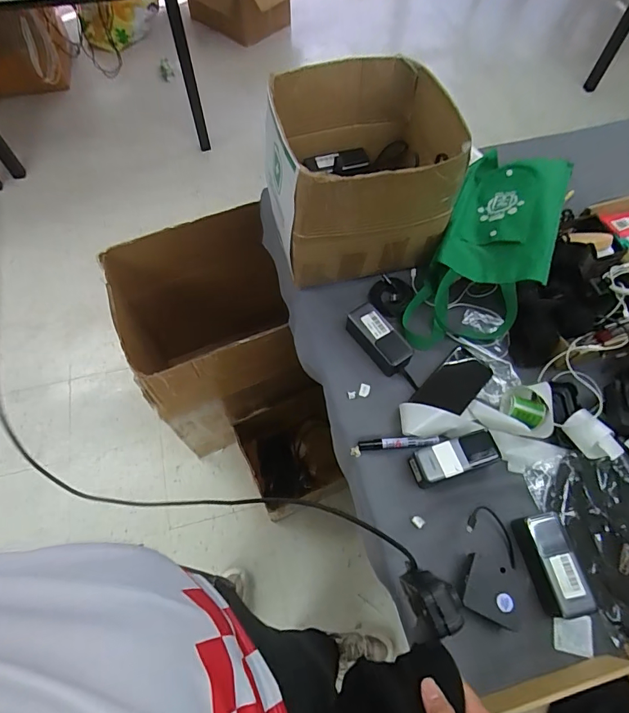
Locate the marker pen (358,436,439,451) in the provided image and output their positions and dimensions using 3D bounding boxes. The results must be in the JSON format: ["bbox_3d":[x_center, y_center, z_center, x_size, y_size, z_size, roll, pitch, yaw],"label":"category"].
[{"bbox_3d":[0.137,0.142,0.685,0.129,0.018,0.016,-3,63,-3],"label":"marker pen"}]

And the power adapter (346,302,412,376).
[{"bbox_3d":[0.116,-0.031,0.753,0.056,0.051,0.129,-34,68,-17],"label":"power adapter"}]

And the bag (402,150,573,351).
[{"bbox_3d":[0.329,-0.207,0.791,0.189,0.147,0.434,24,65,11],"label":"bag"}]

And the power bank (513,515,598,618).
[{"bbox_3d":[0.340,0.293,0.594,0.061,0.044,0.130,-9,63,-6],"label":"power bank"}]

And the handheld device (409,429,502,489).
[{"bbox_3d":[0.221,0.158,0.651,0.135,0.051,0.052,-14,64,-8],"label":"handheld device"}]

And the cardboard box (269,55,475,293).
[{"bbox_3d":[0.082,-0.335,0.781,0.326,0.247,0.316,1,63,0],"label":"cardboard box"}]

